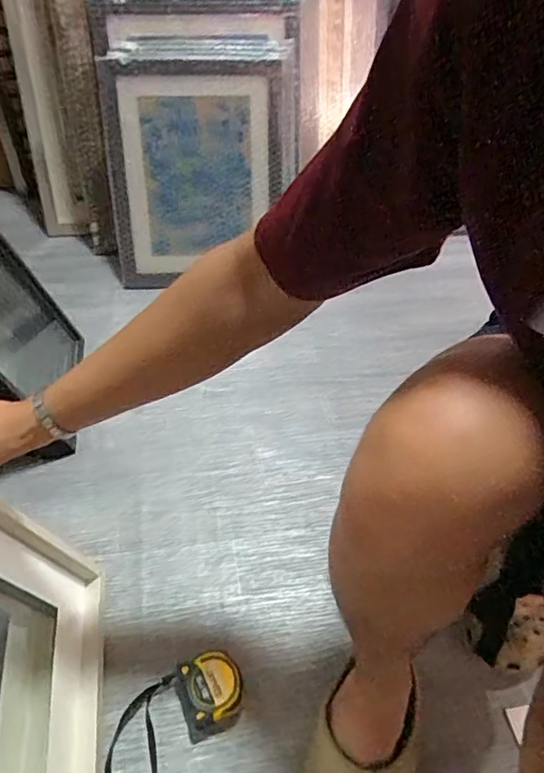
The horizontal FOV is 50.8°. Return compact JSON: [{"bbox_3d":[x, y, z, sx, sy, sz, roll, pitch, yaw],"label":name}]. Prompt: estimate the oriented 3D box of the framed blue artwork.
[{"bbox_3d":[-0.141,-0.402,1.100,0.326,0.388,0.037,-5,28,-9],"label":"framed blue artwork"}]

